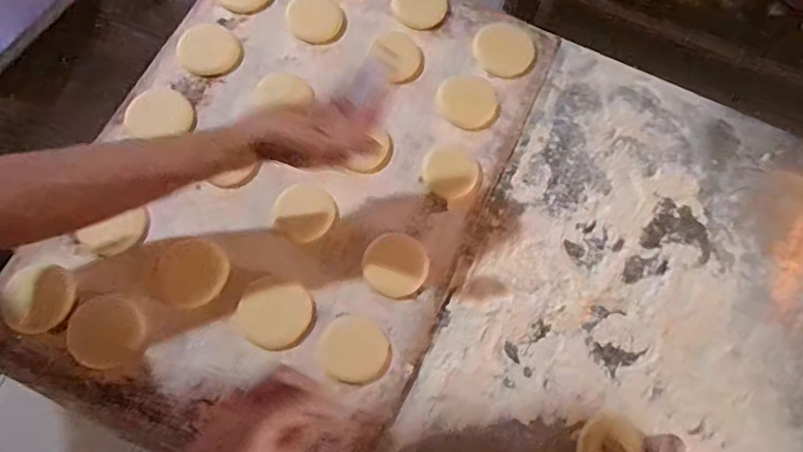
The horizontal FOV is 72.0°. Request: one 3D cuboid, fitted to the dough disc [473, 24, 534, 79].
[{"bbox_3d":[0.128,-0.218,0.684,0.073,0.005,0.072,1,73,-2],"label":"dough disc"}]

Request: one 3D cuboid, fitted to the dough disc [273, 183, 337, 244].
[{"bbox_3d":[-0.107,-0.015,0.607,0.063,0.004,0.065,1,73,-2],"label":"dough disc"}]

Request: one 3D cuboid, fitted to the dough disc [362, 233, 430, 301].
[{"bbox_3d":[-0.005,0.042,0.597,0.067,0.005,0.067,1,73,-2],"label":"dough disc"}]

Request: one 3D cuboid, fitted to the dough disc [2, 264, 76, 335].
[{"bbox_3d":[-0.365,0.073,0.555,0.067,0.012,0.065,1,73,-2],"label":"dough disc"}]

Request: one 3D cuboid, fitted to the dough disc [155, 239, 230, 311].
[{"bbox_3d":[-0.217,0.049,0.570,0.068,0.012,0.068,1,73,-2],"label":"dough disc"}]

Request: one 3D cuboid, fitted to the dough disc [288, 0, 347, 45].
[{"bbox_3d":[-0.106,-0.256,0.681,0.063,0.007,0.071,-42,79,-14],"label":"dough disc"}]

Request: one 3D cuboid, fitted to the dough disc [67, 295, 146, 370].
[{"bbox_3d":[-0.298,0.105,0.554,0.072,0.004,0.069,1,73,-2],"label":"dough disc"}]

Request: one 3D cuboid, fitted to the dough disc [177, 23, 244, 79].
[{"bbox_3d":[-0.225,-0.207,0.654,0.069,0.015,0.066,1,73,-2],"label":"dough disc"}]

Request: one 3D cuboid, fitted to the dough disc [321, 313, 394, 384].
[{"bbox_3d":[-0.047,0.127,0.563,0.069,0.009,0.064,1,73,-2],"label":"dough disc"}]

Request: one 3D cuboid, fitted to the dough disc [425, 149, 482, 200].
[{"bbox_3d":[0.059,-0.057,0.628,0.062,0.010,0.056,23,73,4],"label":"dough disc"}]

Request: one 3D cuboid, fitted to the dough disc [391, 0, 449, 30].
[{"bbox_3d":[0.024,-0.281,0.698,0.068,0.006,0.073,16,73,2],"label":"dough disc"}]

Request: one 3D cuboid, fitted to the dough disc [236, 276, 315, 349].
[{"bbox_3d":[-0.130,0.089,0.570,0.072,0.006,0.069,1,73,-2],"label":"dough disc"}]

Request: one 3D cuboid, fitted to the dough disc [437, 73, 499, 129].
[{"bbox_3d":[0.079,-0.149,0.653,0.067,0.010,0.068,1,73,-2],"label":"dough disc"}]

